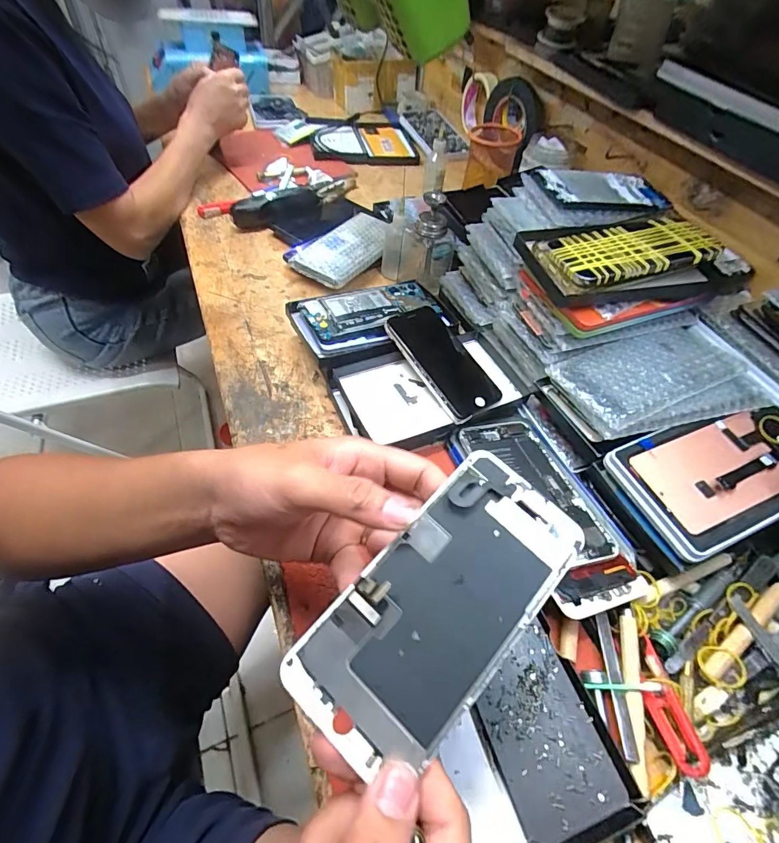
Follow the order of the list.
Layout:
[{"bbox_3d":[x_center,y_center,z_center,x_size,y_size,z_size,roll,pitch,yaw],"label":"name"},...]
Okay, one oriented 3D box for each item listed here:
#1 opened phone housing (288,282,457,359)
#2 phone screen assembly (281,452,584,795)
[{"bbox_3d":[-0.019,-0.122,0.483,0.170,0.013,0.093,-17,55,-18],"label":"opened phone housing"},{"bbox_3d":[0.027,0.087,0.210,0.075,0.006,0.152,41,70,14],"label":"phone screen assembly"}]

